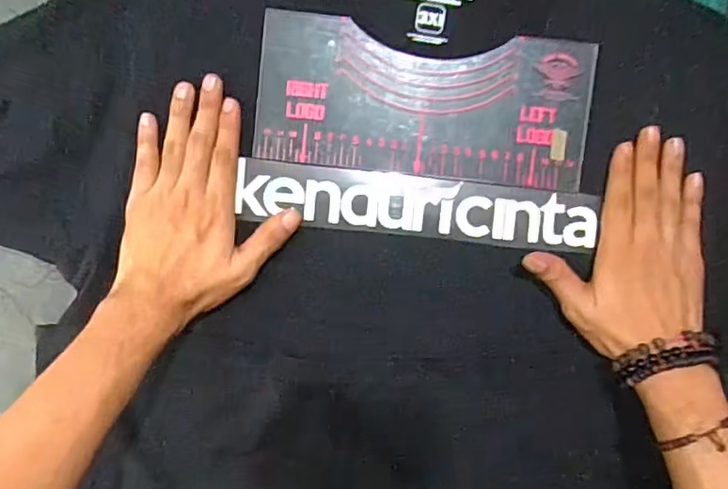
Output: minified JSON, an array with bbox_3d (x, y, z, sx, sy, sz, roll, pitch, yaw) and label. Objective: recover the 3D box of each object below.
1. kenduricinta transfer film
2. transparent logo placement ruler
[{"bbox_3d":[0.044,-0.031,0.450,0.280,0.004,0.049,6,95,-1],"label":"kenduricinta transfer film"},{"bbox_3d":[0.048,-0.112,0.439,0.255,0.004,0.113,5,95,0],"label":"transparent logo placement ruler"}]

